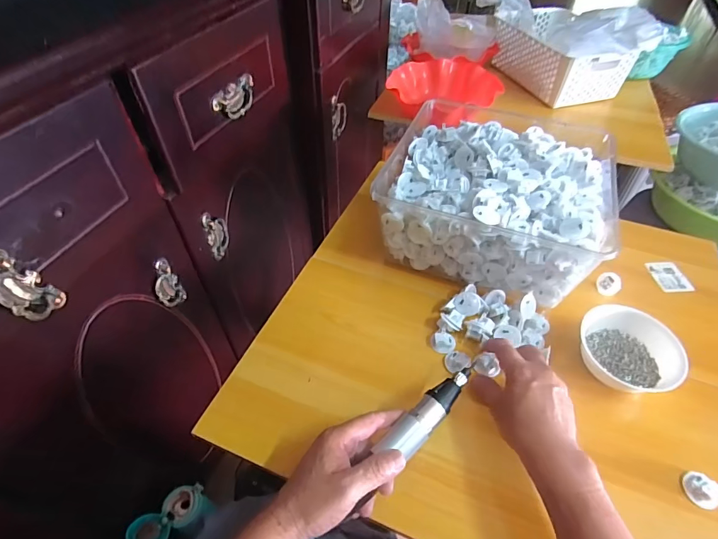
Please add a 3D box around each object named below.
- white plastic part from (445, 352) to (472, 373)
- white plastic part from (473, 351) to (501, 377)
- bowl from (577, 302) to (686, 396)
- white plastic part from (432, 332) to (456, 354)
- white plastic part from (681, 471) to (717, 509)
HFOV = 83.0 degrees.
[{"bbox_3d":[0.126,0.117,0.518,0.029,0.016,0.030,-13,50,-12],"label":"white plastic part"},{"bbox_3d":[0.158,0.118,0.505,0.027,0.019,0.021,9,49,7],"label":"white plastic part"},{"bbox_3d":[0.339,0.097,0.509,0.102,0.050,0.112,0,48,0],"label":"bowl"},{"bbox_3d":[0.113,0.096,0.532,0.030,0.015,0.025,-4,48,-4],"label":"white plastic part"},{"bbox_3d":[0.358,0.229,0.422,0.024,0.020,0.033,-16,50,-15],"label":"white plastic part"}]

